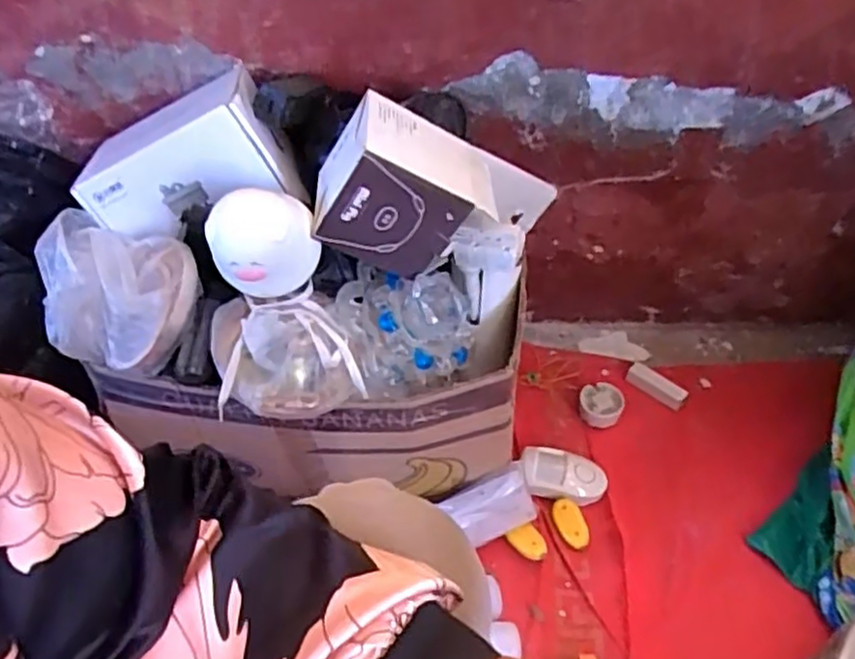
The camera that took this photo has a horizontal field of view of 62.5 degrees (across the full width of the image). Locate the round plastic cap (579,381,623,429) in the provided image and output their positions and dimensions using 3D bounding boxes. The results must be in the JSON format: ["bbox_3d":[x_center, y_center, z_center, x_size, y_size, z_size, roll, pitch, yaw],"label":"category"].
[{"bbox_3d":[0.232,0.101,0.942,0.056,0.024,0.057,-1,47,2],"label":"round plastic cap"}]

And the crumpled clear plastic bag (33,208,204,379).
[{"bbox_3d":[-0.295,-0.046,0.662,0.145,0.081,0.152,-21,50,-16],"label":"crumpled clear plastic bag"}]

